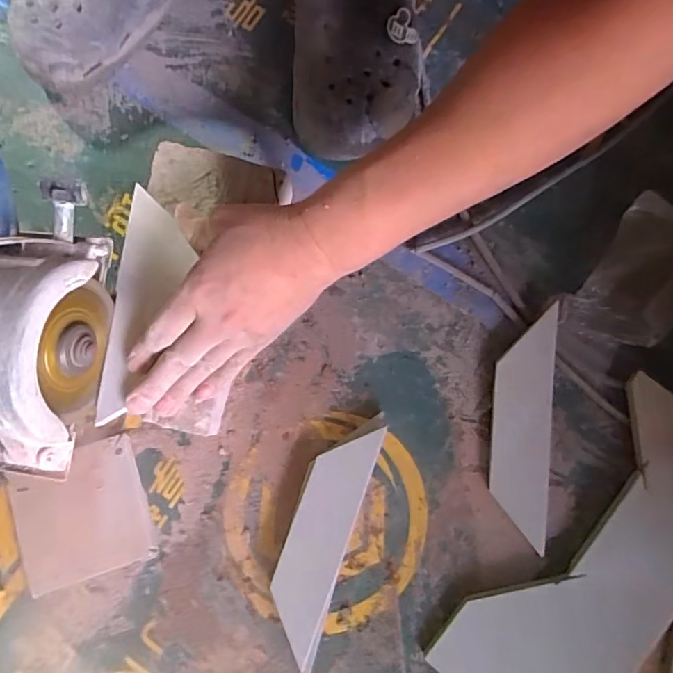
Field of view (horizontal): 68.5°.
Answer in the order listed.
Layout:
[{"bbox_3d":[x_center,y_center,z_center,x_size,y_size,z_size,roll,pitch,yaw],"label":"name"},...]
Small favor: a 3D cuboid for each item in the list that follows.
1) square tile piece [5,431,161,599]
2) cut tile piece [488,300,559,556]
[{"bbox_3d":[-0.203,0.141,0.392,0.100,0.015,0.096,-19,80,-3],"label":"square tile piece"},{"bbox_3d":[0.147,0.067,0.391,0.044,0.015,0.177,6,80,1],"label":"cut tile piece"}]

